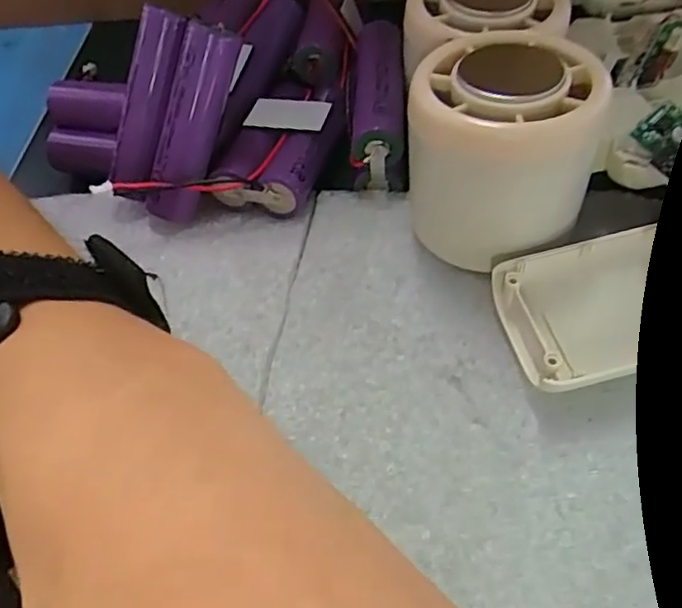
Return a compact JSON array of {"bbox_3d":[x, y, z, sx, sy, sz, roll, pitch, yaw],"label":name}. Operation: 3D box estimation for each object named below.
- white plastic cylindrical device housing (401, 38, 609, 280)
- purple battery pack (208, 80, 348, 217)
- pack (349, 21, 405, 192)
[{"bbox_3d":[0.048,-0.045,0.200,0.053,0.061,0.049,-3,55,5],"label":"white plastic cylindrical device housing"},{"bbox_3d":[-0.021,-0.060,0.244,0.036,0.016,0.069,13,58,16],"label":"purple battery pack"},{"bbox_3d":[0.013,-0.077,0.246,0.018,0.029,0.065,-2,55,6],"label":"pack"}]

